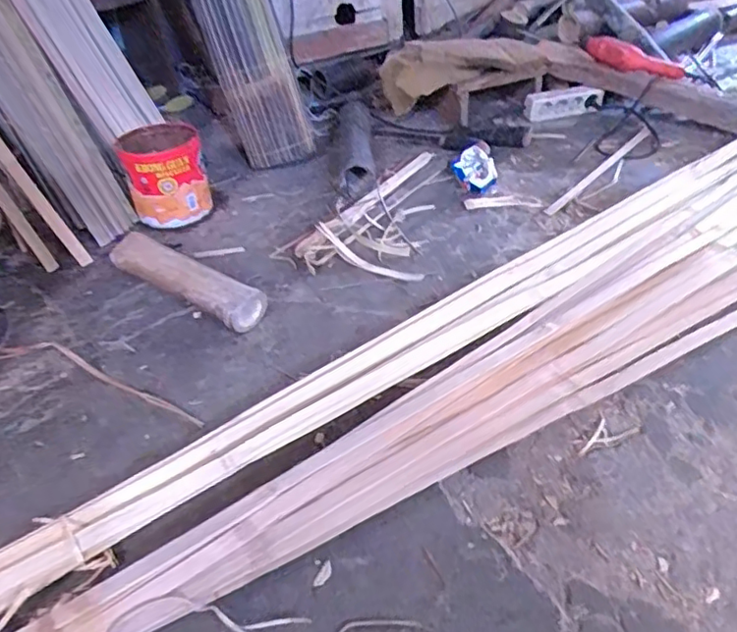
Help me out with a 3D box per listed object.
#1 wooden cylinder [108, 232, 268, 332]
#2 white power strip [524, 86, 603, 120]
[{"bbox_3d":[-0.311,-0.063,1.001,0.342,0.059,0.075,22,48,29],"label":"wooden cylinder"},{"bbox_3d":[0.488,-0.530,1.506,0.199,0.064,0.047,-8,41,-3],"label":"white power strip"}]

